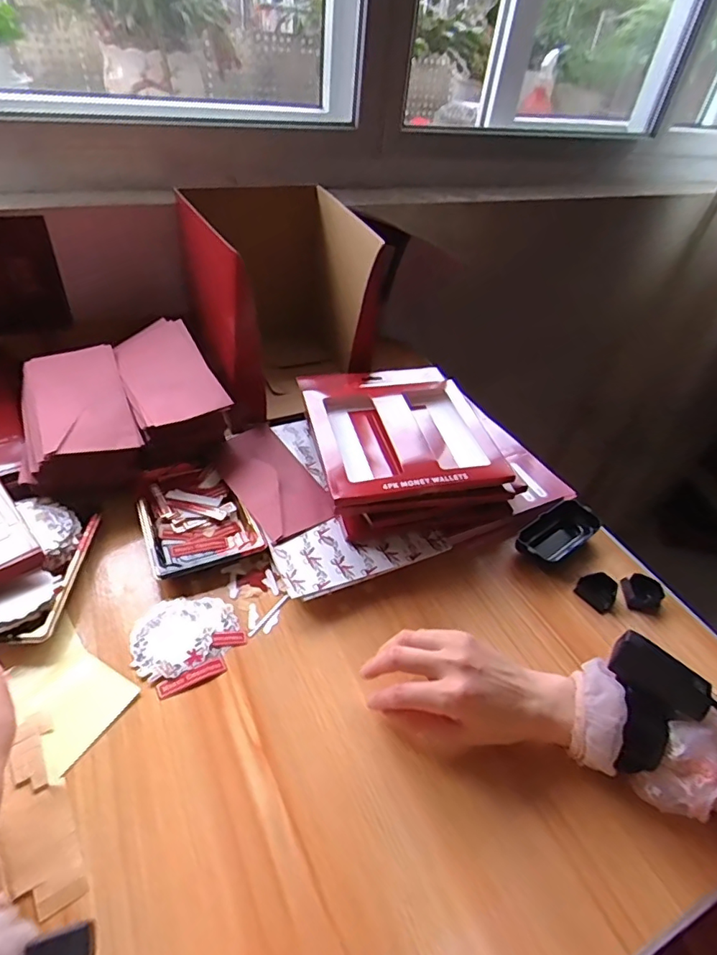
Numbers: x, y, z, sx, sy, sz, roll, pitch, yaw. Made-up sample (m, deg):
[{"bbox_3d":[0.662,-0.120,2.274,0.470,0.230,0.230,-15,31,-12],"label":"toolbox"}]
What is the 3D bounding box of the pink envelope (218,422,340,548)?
[{"bbox_3d":[-0.102,-0.001,0.612,0.089,0.014,0.183,-25,49,-26],"label":"pink envelope"}]

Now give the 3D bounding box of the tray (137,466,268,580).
[{"bbox_3d":[-0.180,0.046,0.581,0.111,0.024,0.145,-14,46,-23],"label":"tray"}]

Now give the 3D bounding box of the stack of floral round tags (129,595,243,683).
[{"bbox_3d":[-0.163,0.143,0.488,0.094,0.005,0.077,-22,49,-30],"label":"stack of floral round tags"}]

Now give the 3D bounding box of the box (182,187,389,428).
[{"bbox_3d":[-0.118,-0.254,0.749,0.210,0.237,0.289,-11,44,-20],"label":"box"}]

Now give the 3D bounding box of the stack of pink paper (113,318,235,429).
[{"bbox_3d":[-0.236,-0.131,0.637,0.100,0.031,0.191,-19,48,-28],"label":"stack of pink paper"}]

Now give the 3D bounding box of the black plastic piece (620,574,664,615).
[{"bbox_3d":[0.304,0.124,0.559,0.041,0.022,0.034,25,44,19],"label":"black plastic piece"}]

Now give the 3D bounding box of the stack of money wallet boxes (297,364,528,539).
[{"bbox_3d":[0.046,-0.049,0.642,0.212,0.080,0.257,-6,43,-15],"label":"stack of money wallet boxes"}]

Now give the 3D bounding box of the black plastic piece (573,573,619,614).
[{"bbox_3d":[0.254,0.119,0.557,0.038,0.020,0.034,28,45,22],"label":"black plastic piece"}]

